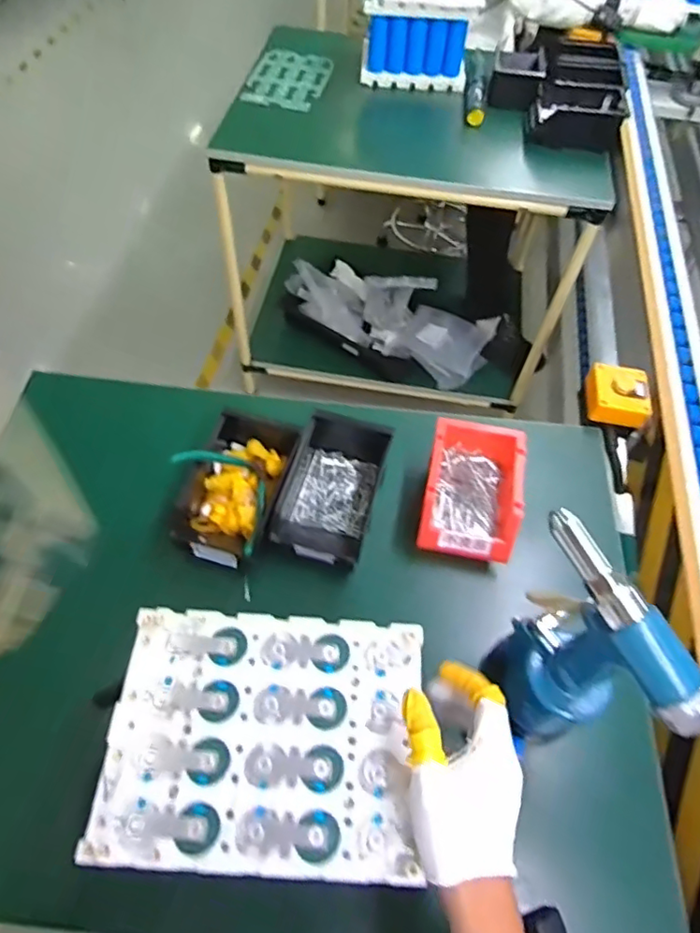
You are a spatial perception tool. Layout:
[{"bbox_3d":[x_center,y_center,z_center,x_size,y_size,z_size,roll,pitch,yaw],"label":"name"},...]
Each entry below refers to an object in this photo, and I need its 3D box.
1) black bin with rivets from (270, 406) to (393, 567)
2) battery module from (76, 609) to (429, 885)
[{"bbox_3d":[-0.020,0.024,0.695,0.104,0.080,0.187,15,58,7],"label":"black bin with rivets"},{"bbox_3d":[-0.066,0.205,0.445,0.232,0.013,0.176,4,57,0],"label":"battery module"}]

